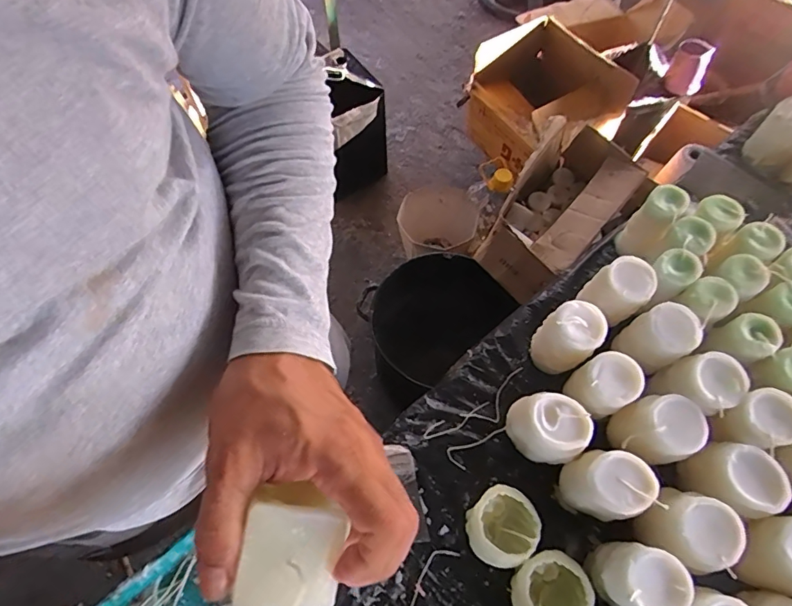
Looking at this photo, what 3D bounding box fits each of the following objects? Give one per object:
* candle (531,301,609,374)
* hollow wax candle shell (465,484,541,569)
[{"bbox_3d":[0.207,0.043,0.579,0.068,0.100,0.061,39,70,18],"label":"candle"},{"bbox_3d":[0.113,0.241,0.514,0.068,0.058,0.075,36,69,17],"label":"hollow wax candle shell"}]

